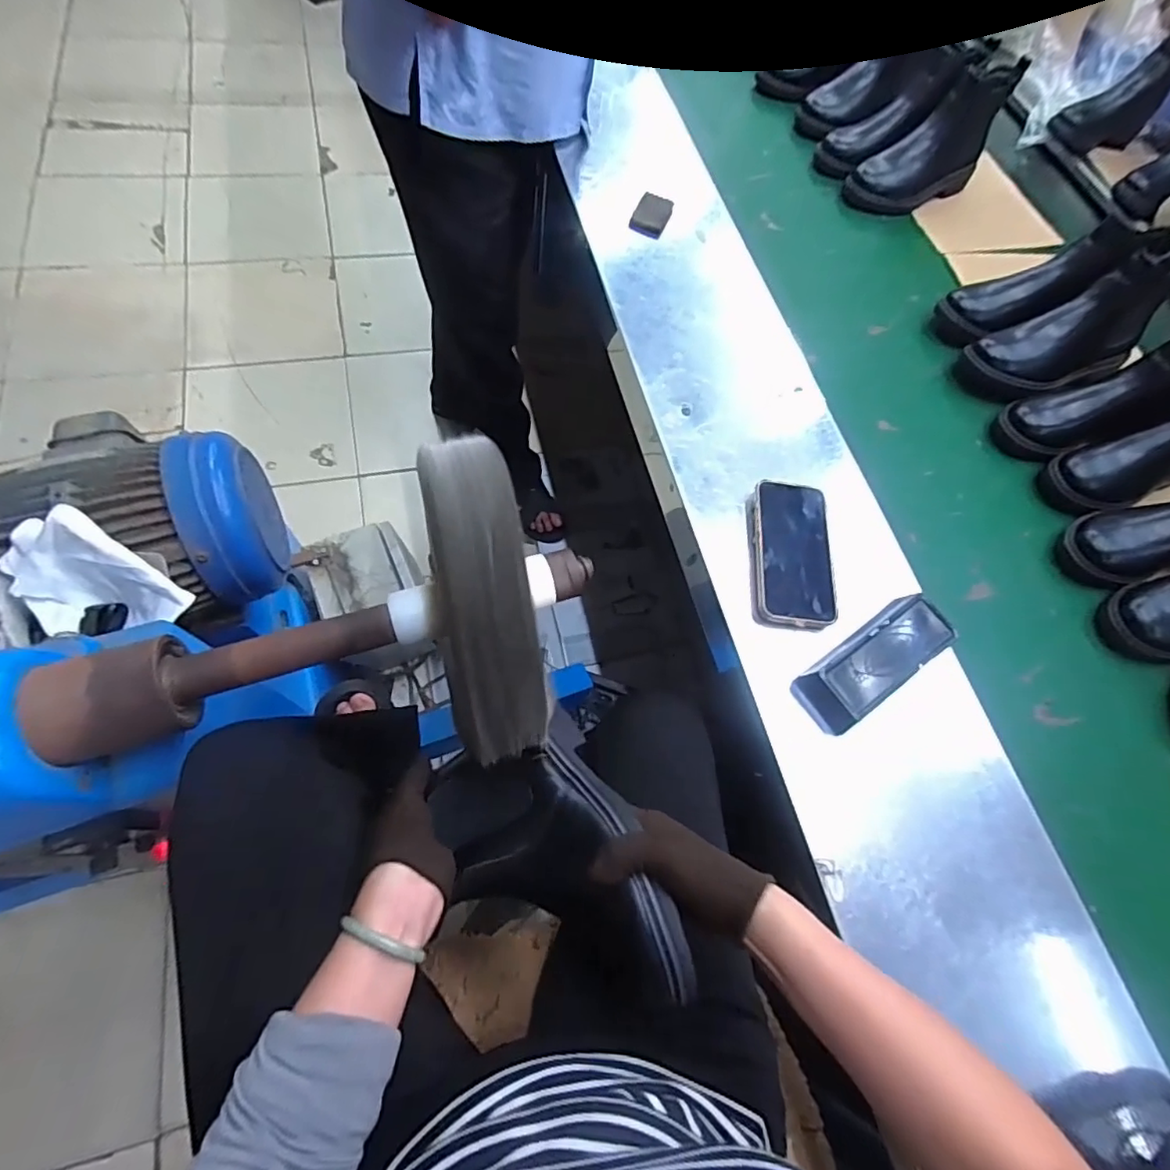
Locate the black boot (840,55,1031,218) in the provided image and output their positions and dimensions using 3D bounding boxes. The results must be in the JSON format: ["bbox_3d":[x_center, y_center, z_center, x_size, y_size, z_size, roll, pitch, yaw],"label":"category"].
[{"bbox_3d":[0.541,-0.702,0.894,0.251,0.139,0.102,-33,75,-22],"label":"black boot"}]

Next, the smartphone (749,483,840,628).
[{"bbox_3d":[0.217,-0.033,0.603,0.080,0.018,0.158,6,69,-4],"label":"smartphone"}]

